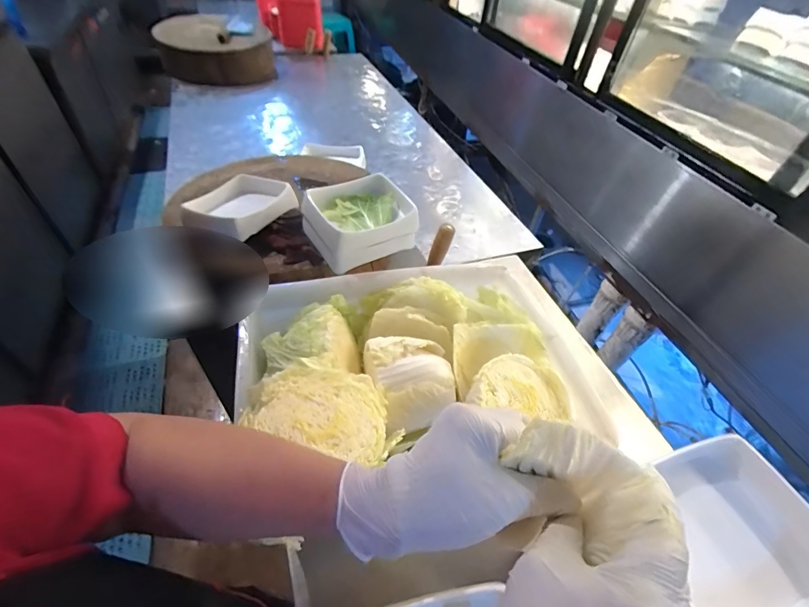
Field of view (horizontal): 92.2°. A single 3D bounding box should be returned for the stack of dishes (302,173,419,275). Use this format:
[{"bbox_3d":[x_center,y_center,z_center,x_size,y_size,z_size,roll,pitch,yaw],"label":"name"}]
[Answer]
[{"bbox_3d":[-0.073,-0.130,0.652,0.161,0.092,0.138,-27,56,-28],"label":"stack of dishes"}]

